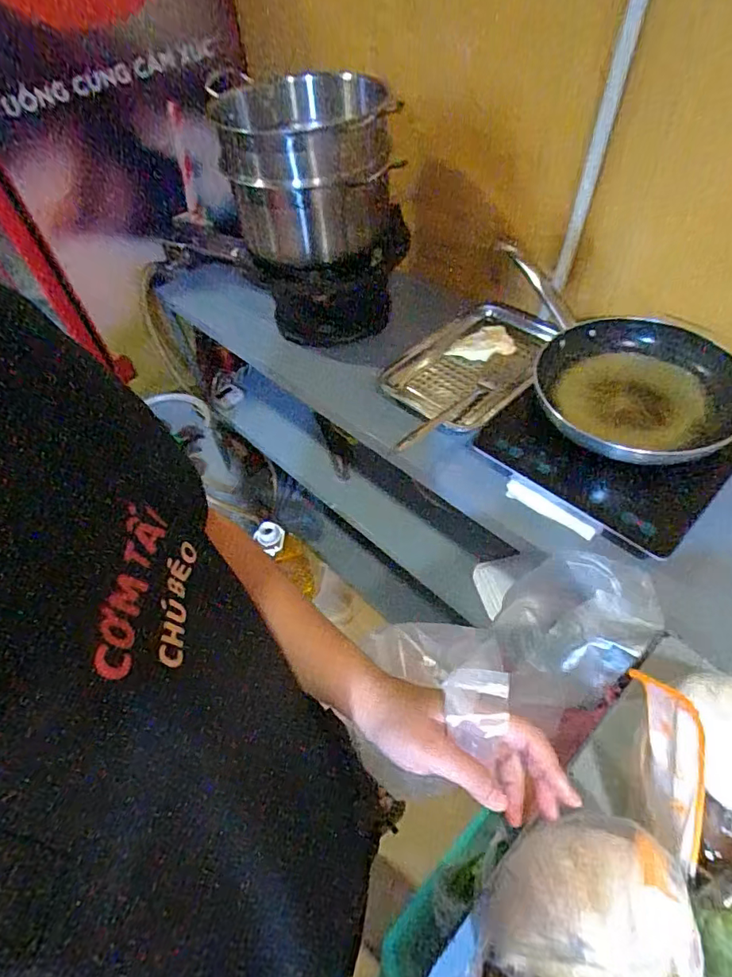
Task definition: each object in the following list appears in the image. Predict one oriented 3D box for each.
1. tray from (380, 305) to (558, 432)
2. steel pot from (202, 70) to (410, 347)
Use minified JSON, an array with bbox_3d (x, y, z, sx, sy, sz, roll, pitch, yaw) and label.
[{"bbox_3d":[0.180,-0.213,0.884,0.230,0.044,0.306,30,60,26],"label":"tray"},{"bbox_3d":[-0.092,-0.525,0.847,0.263,0.240,0.278,-16,52,-7],"label":"steel pot"}]

